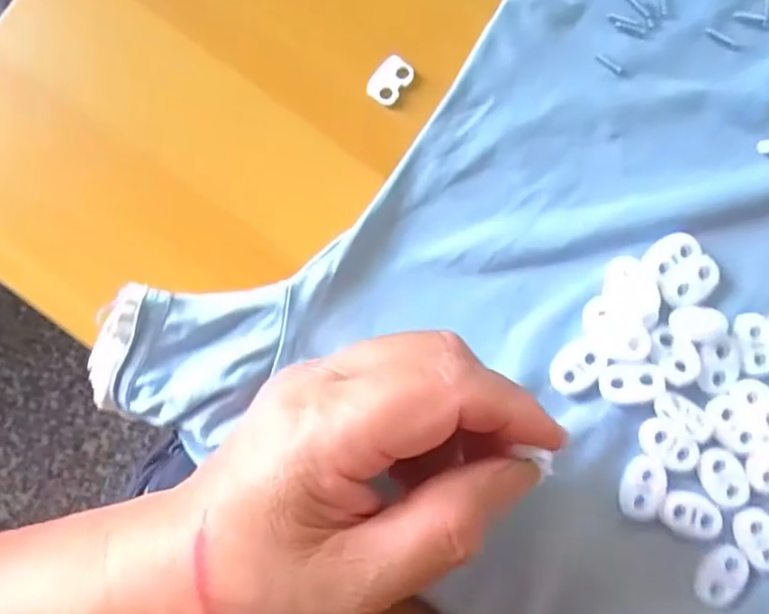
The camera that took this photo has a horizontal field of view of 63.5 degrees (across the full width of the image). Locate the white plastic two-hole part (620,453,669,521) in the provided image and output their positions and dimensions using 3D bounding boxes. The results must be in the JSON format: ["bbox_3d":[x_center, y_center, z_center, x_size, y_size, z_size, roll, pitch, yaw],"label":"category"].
[{"bbox_3d":[0.095,0.066,0.226,0.014,0.004,0.023,20,87,2],"label":"white plastic two-hole part"}]

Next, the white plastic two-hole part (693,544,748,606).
[{"bbox_3d":[0.122,0.097,0.223,0.015,0.004,0.022,27,87,2],"label":"white plastic two-hole part"}]

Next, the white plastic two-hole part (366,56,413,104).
[{"bbox_3d":[0.002,-0.088,0.239,0.012,0.004,0.019,38,88,3],"label":"white plastic two-hole part"}]

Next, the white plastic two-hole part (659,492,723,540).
[{"bbox_3d":[0.111,0.075,0.224,0.021,0.004,0.015,19,87,2],"label":"white plastic two-hole part"}]

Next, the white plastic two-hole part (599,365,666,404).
[{"bbox_3d":[0.090,0.028,0.226,0.022,0.004,0.014,-1,87,0],"label":"white plastic two-hole part"}]

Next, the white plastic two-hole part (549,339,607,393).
[{"bbox_3d":[0.072,0.022,0.229,0.022,0.004,0.015,-41,87,-2],"label":"white plastic two-hole part"}]

